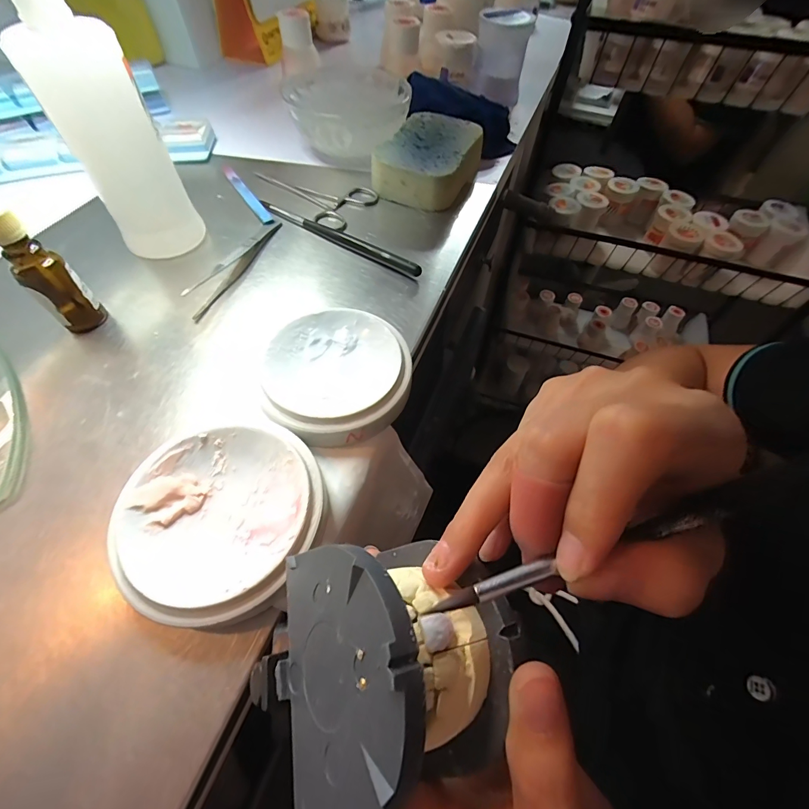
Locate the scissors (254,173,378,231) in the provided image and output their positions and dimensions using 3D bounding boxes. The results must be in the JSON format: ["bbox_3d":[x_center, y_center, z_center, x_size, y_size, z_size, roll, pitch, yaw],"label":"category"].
[{"bbox_3d":[-0.081,-0.199,0.353,0.115,0.004,0.065,37,63,20],"label":"scissors"}]

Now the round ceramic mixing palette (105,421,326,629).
[{"bbox_3d":[-0.083,0.051,0.180,0.085,0.022,0.088,1,57,-2],"label":"round ceramic mixing palette"}]

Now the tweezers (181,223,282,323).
[{"bbox_3d":[-0.133,-0.109,0.292,0.028,0.006,0.117,19,58,10],"label":"tweezers"}]

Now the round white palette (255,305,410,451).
[{"bbox_3d":[-0.039,-0.016,0.227,0.081,0.021,0.087,1,57,-2],"label":"round white palette"}]

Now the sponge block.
[{"bbox_3d":[0.026,-0.230,0.361,0.075,0.035,0.113,22,59,12],"label":"sponge block"}]

